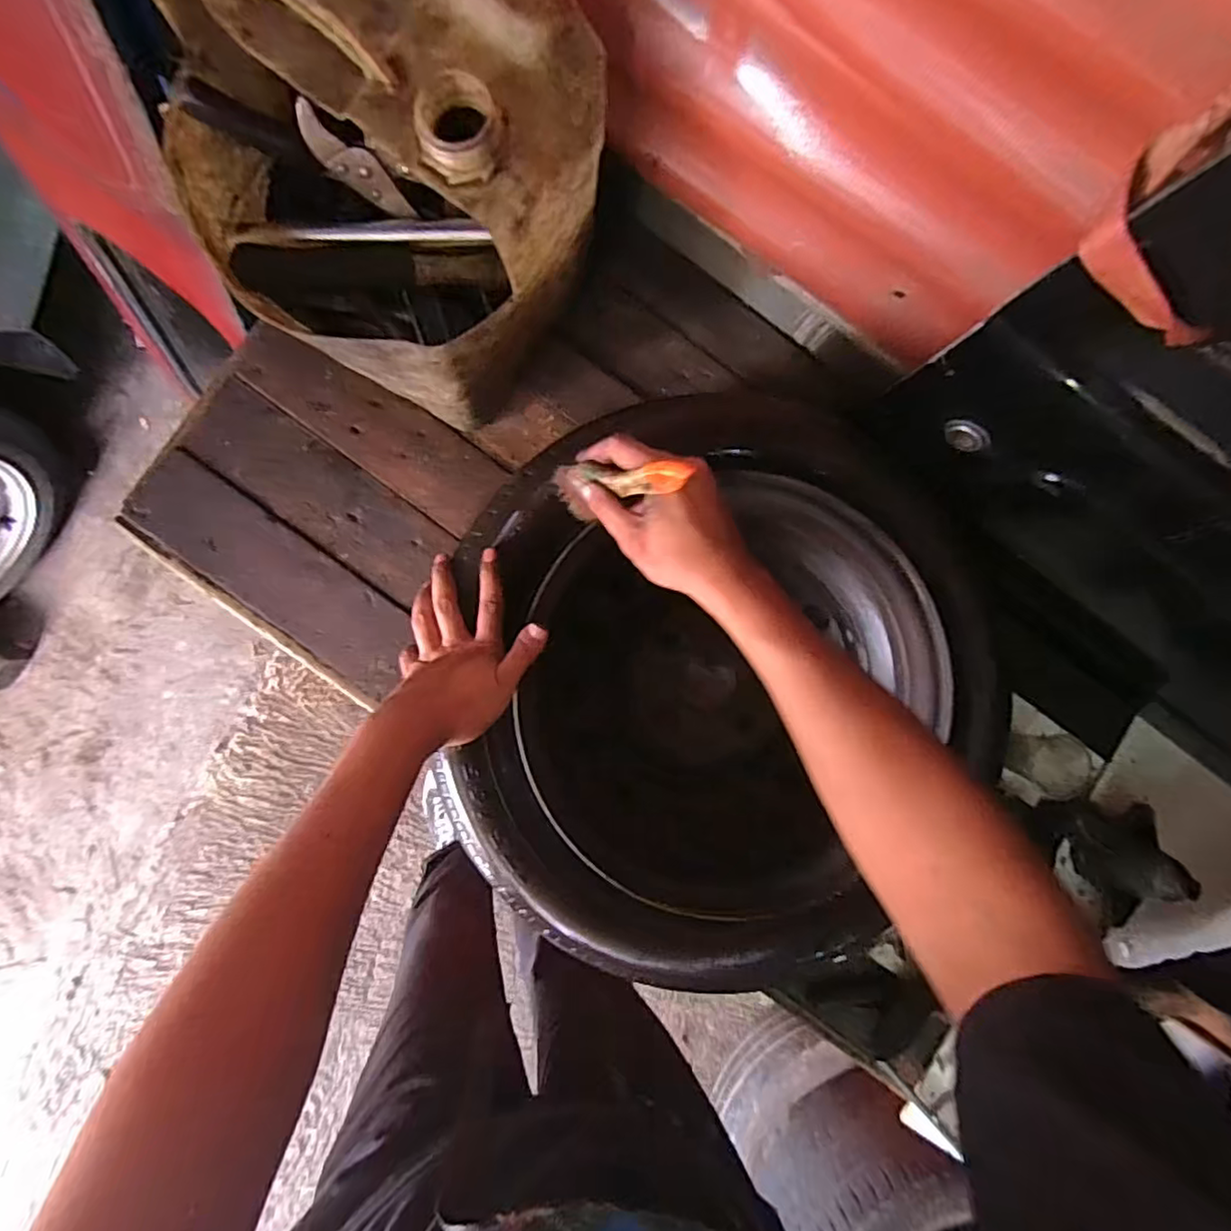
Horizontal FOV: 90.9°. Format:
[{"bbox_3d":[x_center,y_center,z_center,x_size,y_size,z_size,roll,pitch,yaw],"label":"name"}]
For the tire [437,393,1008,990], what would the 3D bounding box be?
[{"bbox_3d":[0.098,0.057,0.593,0.481,0.172,0.514,0,87,-8],"label":"tire"}]

